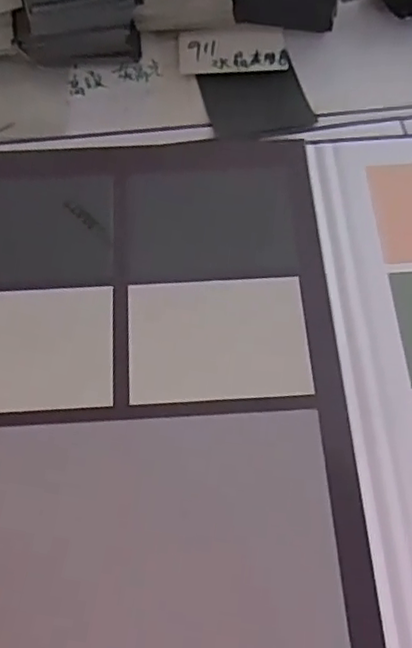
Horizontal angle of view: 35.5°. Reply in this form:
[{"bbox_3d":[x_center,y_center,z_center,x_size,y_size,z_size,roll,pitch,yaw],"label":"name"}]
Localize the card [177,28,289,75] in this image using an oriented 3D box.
[{"bbox_3d":[0.022,-0.224,0.528,0.087,0.008,0.044,-2,65,1],"label":"card"}]

